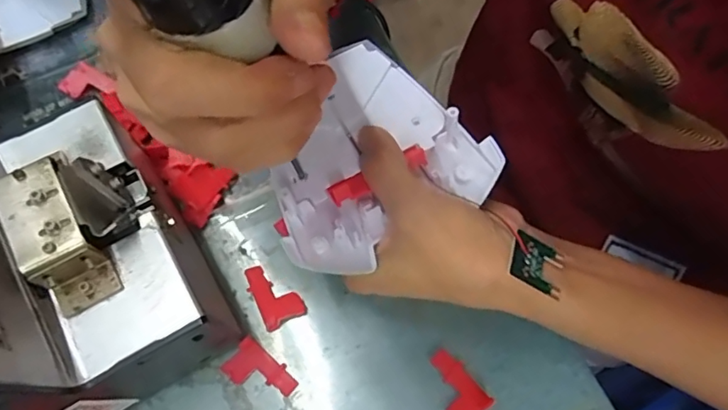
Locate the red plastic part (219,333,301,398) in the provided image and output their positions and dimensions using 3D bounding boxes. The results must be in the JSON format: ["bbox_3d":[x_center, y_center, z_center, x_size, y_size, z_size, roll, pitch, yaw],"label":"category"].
[{"bbox_3d":[-0.055,0.090,0.284,0.036,0.007,0.022,34,73,11],"label":"red plastic part"}]

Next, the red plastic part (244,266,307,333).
[{"bbox_3d":[-0.051,0.049,0.299,0.023,0.008,0.038,-29,73,-10],"label":"red plastic part"}]

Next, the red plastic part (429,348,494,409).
[{"bbox_3d":[0.047,0.096,0.279,0.022,0.010,0.038,-33,73,-11],"label":"red plastic part"}]

